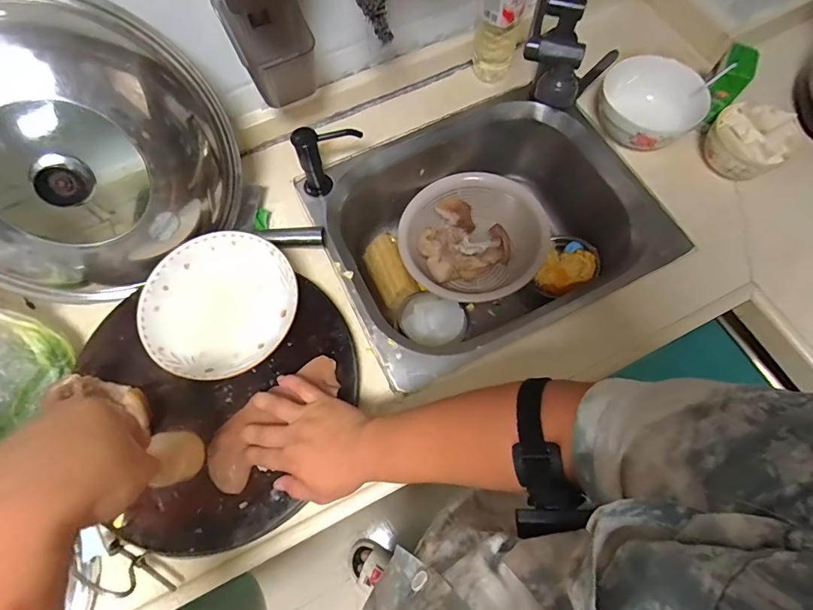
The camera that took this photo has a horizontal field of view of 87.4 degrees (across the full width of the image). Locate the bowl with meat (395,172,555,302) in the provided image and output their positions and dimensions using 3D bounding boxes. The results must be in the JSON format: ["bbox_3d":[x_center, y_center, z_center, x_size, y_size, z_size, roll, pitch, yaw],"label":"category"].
[{"bbox_3d":[0.119,-0.131,0.850,0.266,0.123,0.239,-16,69,-5],"label":"bowl with meat"}]

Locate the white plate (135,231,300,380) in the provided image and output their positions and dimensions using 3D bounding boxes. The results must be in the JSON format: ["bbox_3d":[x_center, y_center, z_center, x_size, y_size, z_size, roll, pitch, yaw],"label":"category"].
[{"bbox_3d":[-0.245,-0.001,0.565,0.200,0.033,0.191,0,69,1],"label":"white plate"}]

